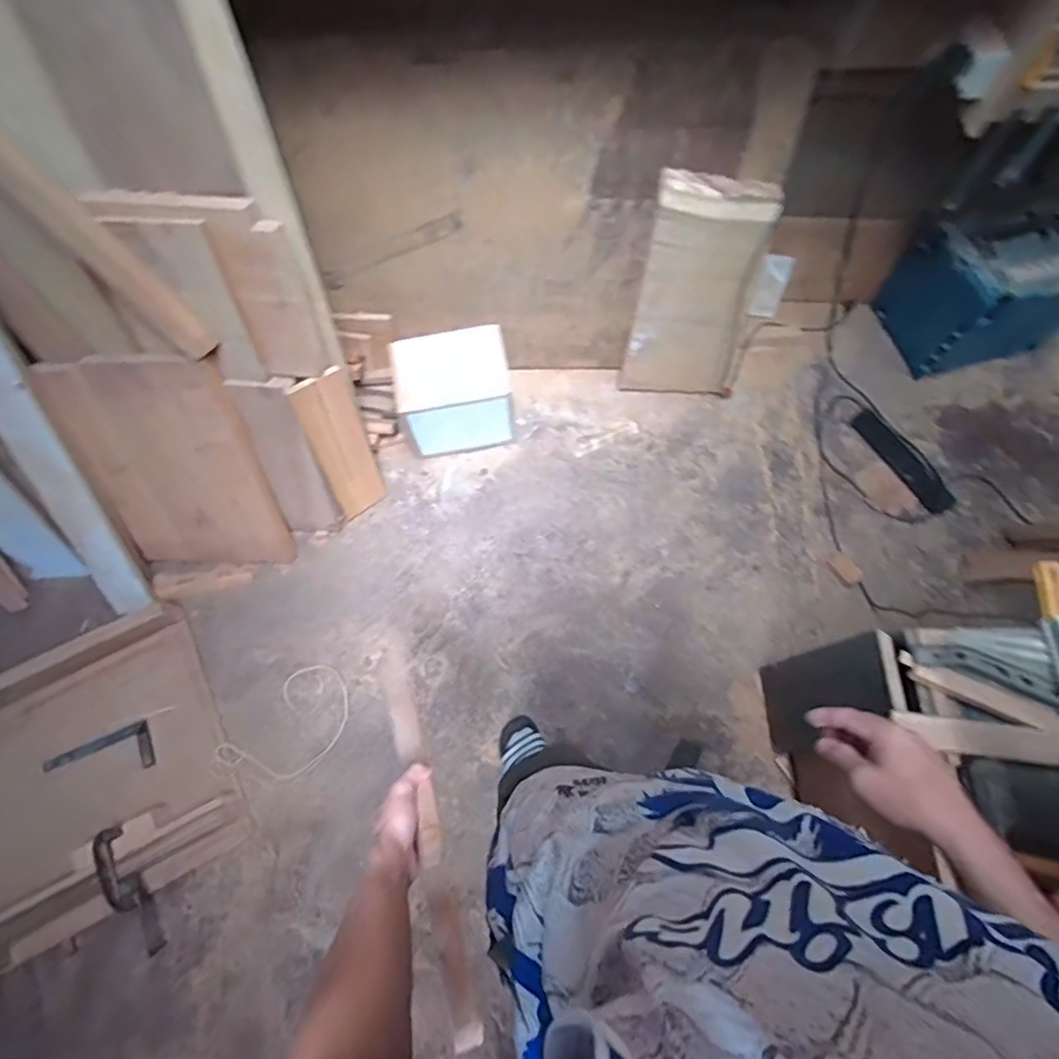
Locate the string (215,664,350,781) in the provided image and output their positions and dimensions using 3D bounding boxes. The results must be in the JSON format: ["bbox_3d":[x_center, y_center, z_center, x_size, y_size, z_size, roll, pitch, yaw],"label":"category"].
[{"bbox_3d":[-0.582,0.490,1.404,0.207,0.015,0.314,35,71,20],"label":"string"}]

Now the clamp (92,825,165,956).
[{"bbox_3d":[-0.866,0.790,1.232,0.049,0.087,0.277,-23,99,-8],"label":"clamp"}]

